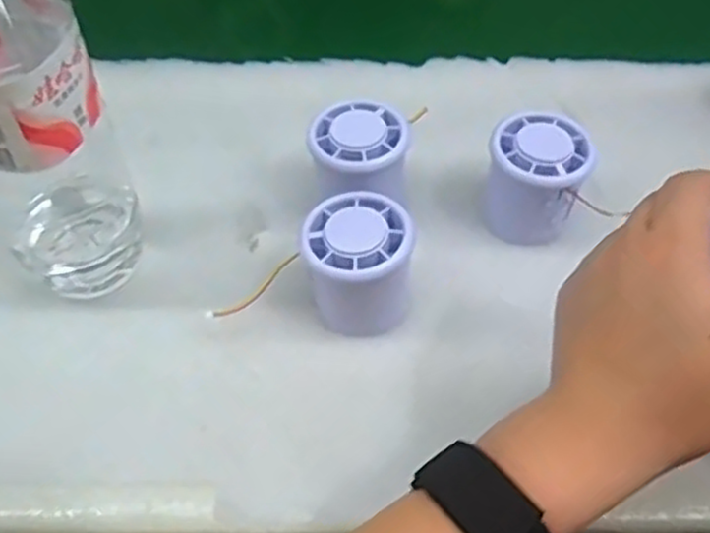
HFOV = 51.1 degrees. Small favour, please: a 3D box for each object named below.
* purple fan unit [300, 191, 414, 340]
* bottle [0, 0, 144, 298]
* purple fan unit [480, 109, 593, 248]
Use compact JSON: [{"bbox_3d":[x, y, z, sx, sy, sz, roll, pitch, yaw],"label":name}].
[{"bbox_3d":[0.002,0.000,0.384,0.053,0.056,0.053,1,52,1],"label":"purple fan unit"},{"bbox_3d":[-0.150,-0.070,0.334,0.077,0.223,0.070,-25,56,-18],"label":"bottle"},{"bbox_3d":[0.101,-0.048,0.420,0.052,0.055,0.051,0,52,0],"label":"purple fan unit"}]

